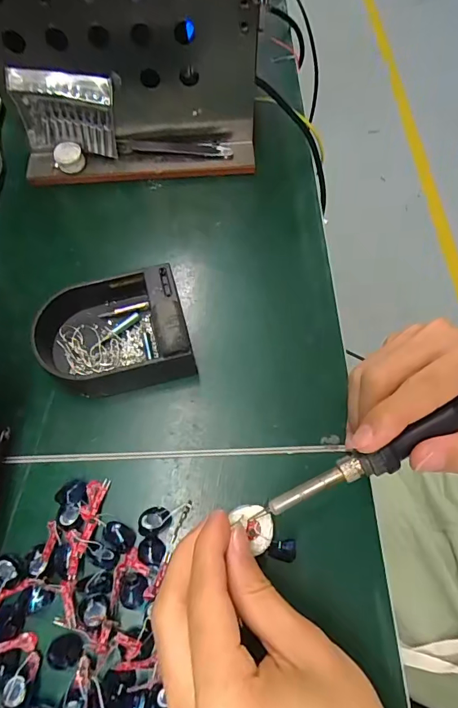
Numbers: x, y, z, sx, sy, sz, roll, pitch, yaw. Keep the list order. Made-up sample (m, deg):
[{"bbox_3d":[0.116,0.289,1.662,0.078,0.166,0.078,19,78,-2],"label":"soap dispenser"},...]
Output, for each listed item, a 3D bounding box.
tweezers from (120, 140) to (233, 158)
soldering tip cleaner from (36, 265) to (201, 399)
[{"bbox_3d":[-0.046,-0.182,0.367,0.095,0.011,0.014,2,64,3],"label":"tweezers"},{"bbox_3d":[-0.081,-0.018,0.287,0.099,0.029,0.085,-15,65,-5],"label":"soldering tip cleaner"}]

